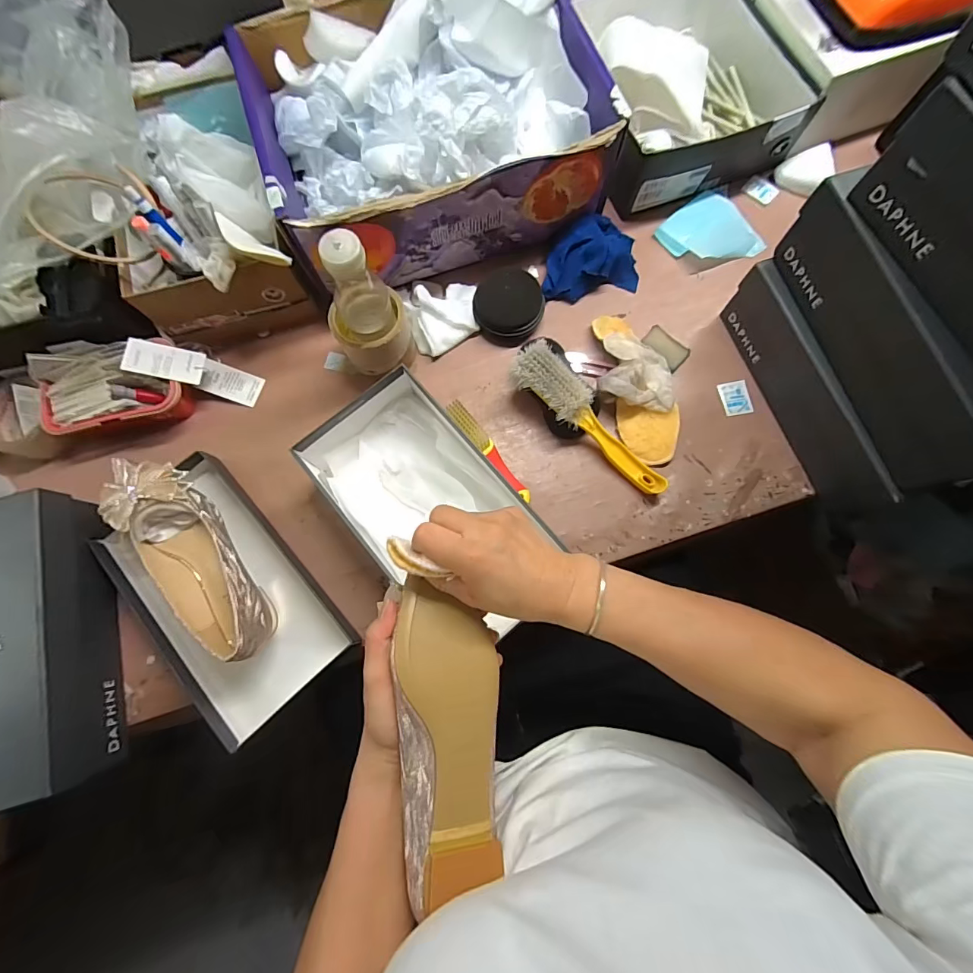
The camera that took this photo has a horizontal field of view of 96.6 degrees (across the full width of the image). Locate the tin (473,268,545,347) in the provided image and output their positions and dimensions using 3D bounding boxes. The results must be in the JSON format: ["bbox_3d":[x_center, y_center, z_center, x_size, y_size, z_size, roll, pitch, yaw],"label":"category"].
[{"bbox_3d":[0.030,-0.235,0.569,0.090,0.037,0.085,-1,77,0],"label":"tin"}]

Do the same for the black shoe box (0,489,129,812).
[{"bbox_3d":[-0.506,0.169,0.455,0.165,0.085,0.294,-14,78,-2],"label":"black shoe box"}]

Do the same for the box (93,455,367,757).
[{"bbox_3d":[-0.319,0.116,0.486,0.187,0.079,0.315,-42,80,-8],"label":"box"}]

